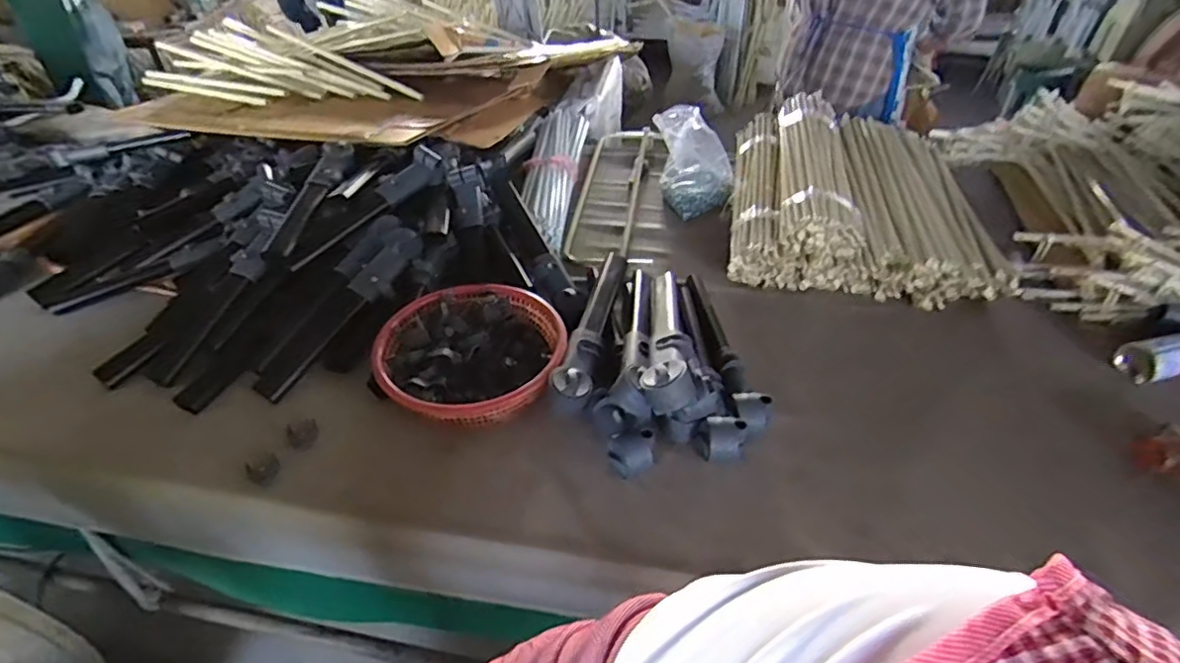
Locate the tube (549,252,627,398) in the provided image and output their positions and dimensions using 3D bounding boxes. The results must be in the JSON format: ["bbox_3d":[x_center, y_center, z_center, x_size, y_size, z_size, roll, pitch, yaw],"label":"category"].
[{"bbox_3d":[0.011,-0.026,1.045,0.061,0.046,0.421,8,42,10],"label":"tube"}]

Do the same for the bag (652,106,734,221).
[{"bbox_3d":[0.258,-0.425,1.479,0.195,0.179,0.252,1,41,2],"label":"bag"}]

